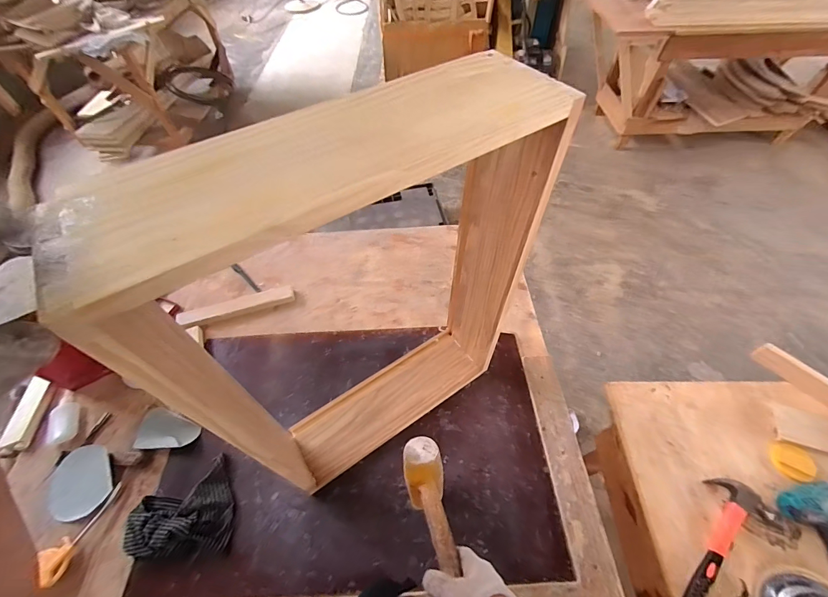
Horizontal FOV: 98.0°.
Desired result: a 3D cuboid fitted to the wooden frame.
[{"bbox_3d":[-0.053,0.038,0.486,0.397,0.544,0.132,-31,61,-20],"label":"wooden frame"}]

